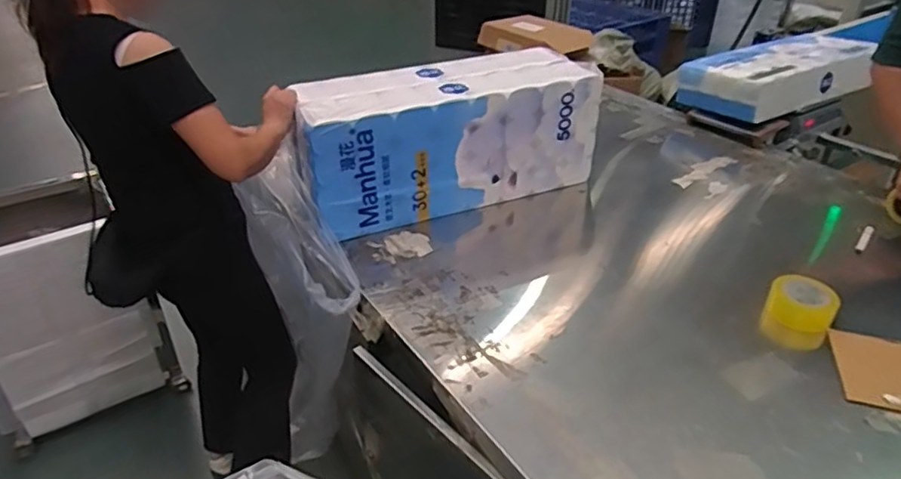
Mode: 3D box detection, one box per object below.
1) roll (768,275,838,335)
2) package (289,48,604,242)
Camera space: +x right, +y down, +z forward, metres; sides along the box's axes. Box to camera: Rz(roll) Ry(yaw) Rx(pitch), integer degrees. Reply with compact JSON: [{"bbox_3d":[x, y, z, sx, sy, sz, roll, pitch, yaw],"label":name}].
[{"bbox_3d":[0.692,0.121,1.172,0.114,0.055,0.114,0,33,0],"label":"roll"},{"bbox_3d":[-0.005,-0.247,1.504,0.735,0.313,0.236,-14,36,-20],"label":"package"}]

